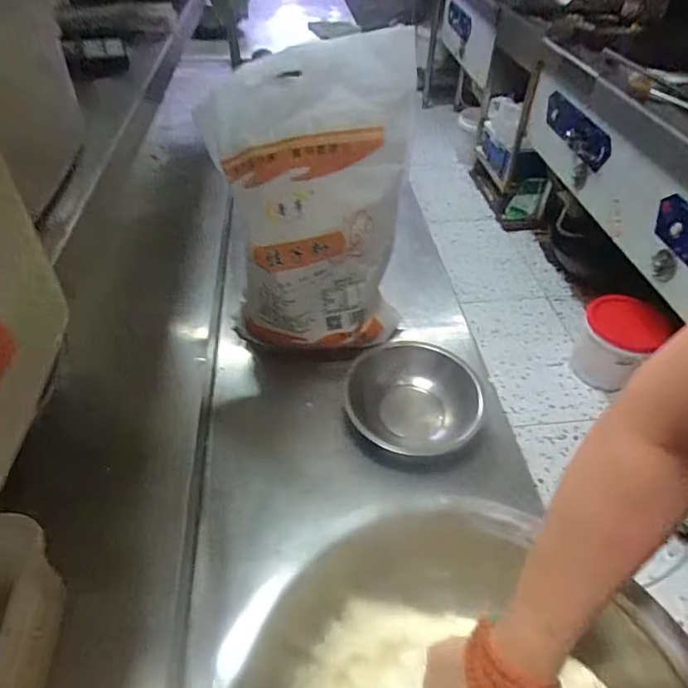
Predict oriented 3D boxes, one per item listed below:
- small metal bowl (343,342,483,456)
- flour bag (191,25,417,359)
[{"bbox_3d":[0.091,0.083,0.653,0.175,0.058,0.178,1,46,-1],"label":"small metal bowl"},{"bbox_3d":[-0.043,-0.184,0.647,0.229,0.394,0.195,-5,46,-6],"label":"flour bag"}]

